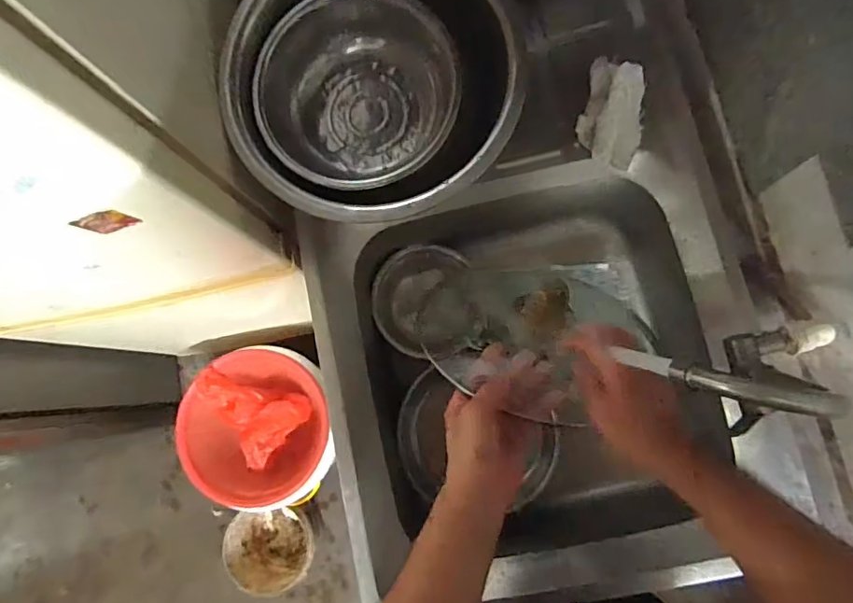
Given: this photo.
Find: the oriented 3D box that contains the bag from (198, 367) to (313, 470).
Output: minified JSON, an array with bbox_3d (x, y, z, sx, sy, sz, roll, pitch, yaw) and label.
[{"bbox_3d":[-0.362,0.214,1.101,0.207,0.081,0.177,43,87,9],"label":"bag"}]

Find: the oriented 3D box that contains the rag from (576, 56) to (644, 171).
[{"bbox_3d":[0.221,-0.225,0.615,0.073,0.053,0.116,14,83,7],"label":"rag"}]

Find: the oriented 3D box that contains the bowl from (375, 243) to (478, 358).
[{"bbox_3d":[-0.002,0.000,0.765,0.139,0.067,0.146,-1,81,5],"label":"bowl"}]

